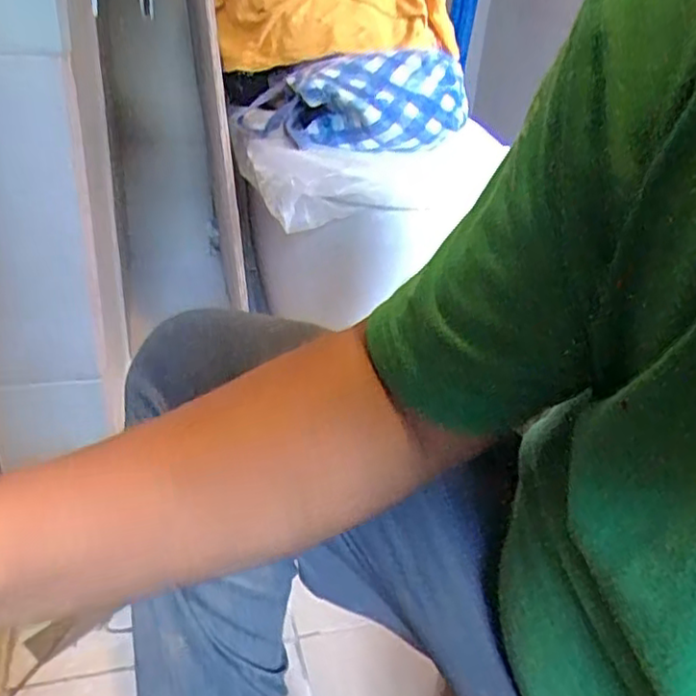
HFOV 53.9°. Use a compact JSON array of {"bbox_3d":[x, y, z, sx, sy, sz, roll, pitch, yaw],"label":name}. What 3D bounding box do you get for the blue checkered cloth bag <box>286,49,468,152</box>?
[{"bbox_3d":[0.038,-0.322,0.892,0.229,0.111,0.109,4,31,-2],"label":"blue checkered cloth bag"}]

